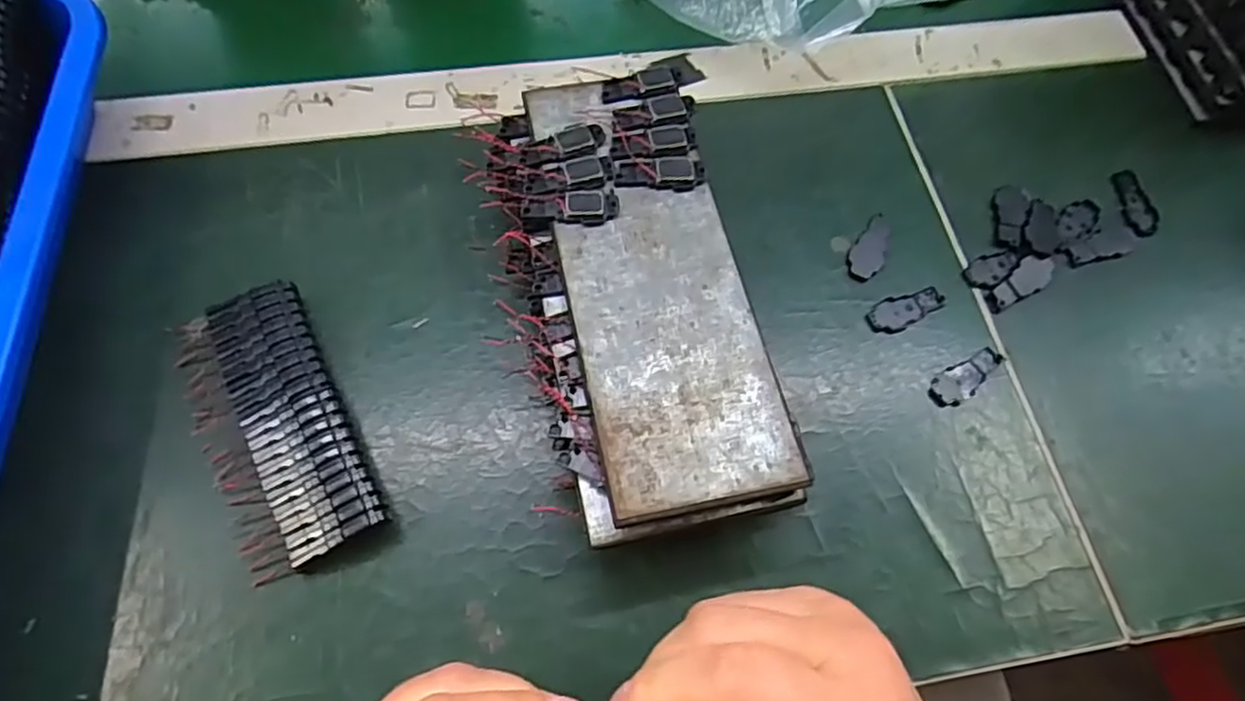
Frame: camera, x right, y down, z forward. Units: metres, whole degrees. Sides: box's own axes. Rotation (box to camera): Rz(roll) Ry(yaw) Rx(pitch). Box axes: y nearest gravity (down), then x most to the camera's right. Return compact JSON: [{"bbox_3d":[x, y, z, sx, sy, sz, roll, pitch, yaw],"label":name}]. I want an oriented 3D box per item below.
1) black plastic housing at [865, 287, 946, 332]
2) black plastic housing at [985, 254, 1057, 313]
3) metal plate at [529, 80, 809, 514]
[{"bbox_3d":[0.136,-0.020,0.326,0.040,0.004,0.016,-19,67,-12],"label":"black plastic housing"},{"bbox_3d":[0.195,-0.034,0.334,0.042,0.004,0.016,-26,69,-14],"label":"black plastic housing"},{"bbox_3d":[0.011,-0.033,0.275,0.070,0.004,0.194,-11,66,-8],"label":"metal plate"}]

